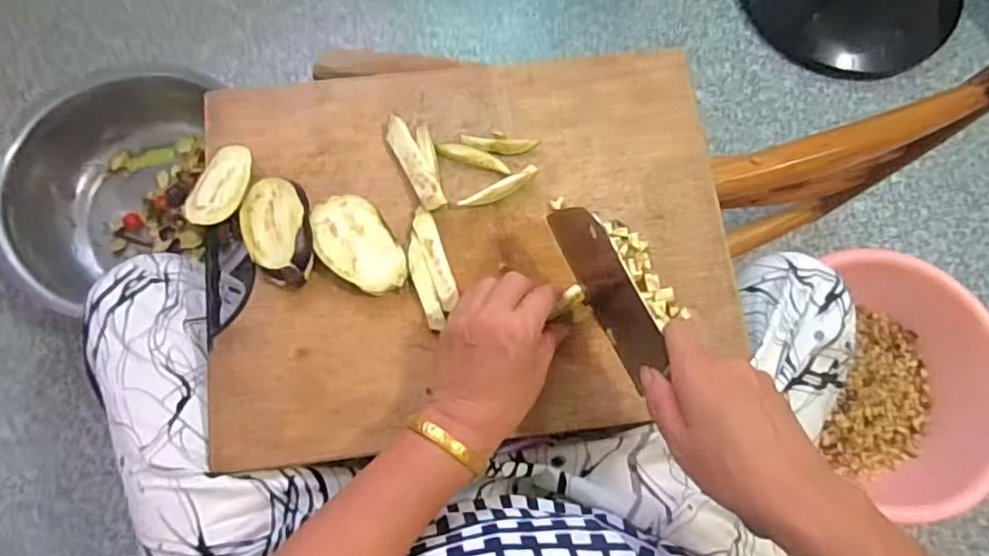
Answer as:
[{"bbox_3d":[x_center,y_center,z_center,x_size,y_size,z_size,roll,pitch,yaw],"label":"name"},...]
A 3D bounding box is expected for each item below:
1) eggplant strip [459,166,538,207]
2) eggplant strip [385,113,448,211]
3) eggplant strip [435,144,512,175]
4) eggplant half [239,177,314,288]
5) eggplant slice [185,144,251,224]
[{"bbox_3d":[0.004,-0.069,0.479,0.064,0.008,0.012,-27,78,-8],"label":"eggplant strip"},{"bbox_3d":[-0.062,-0.090,0.479,0.019,0.008,0.082,-27,78,-8],"label":"eggplant strip"},{"bbox_3d":[-0.016,-0.095,0.486,0.058,0.007,0.013,17,76,3],"label":"eggplant strip"},{"bbox_3d":[-0.161,-0.034,0.458,0.050,0.018,0.080,-6,76,-3],"label":"eggplant half"},{"bbox_3d":[-0.207,-0.070,0.469,0.037,0.006,0.066,20,76,3],"label":"eggplant slice"}]

